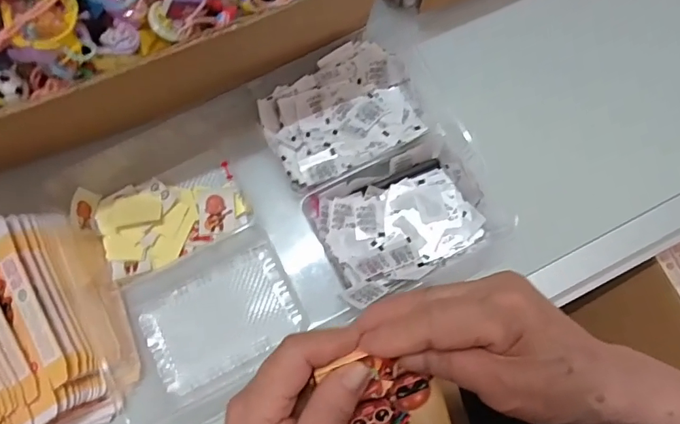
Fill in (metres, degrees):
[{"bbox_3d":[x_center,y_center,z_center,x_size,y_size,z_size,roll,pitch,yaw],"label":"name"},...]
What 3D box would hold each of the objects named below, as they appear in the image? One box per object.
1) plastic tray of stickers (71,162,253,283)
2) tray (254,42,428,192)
[{"bbox_3d":[-0.143,0.004,0.389,0.129,0.024,0.076,-15,74,-6],"label":"plastic tray of stickers"},{"bbox_3d":[0.004,-0.080,0.391,0.129,0.033,0.090,-28,79,-5],"label":"tray"}]

